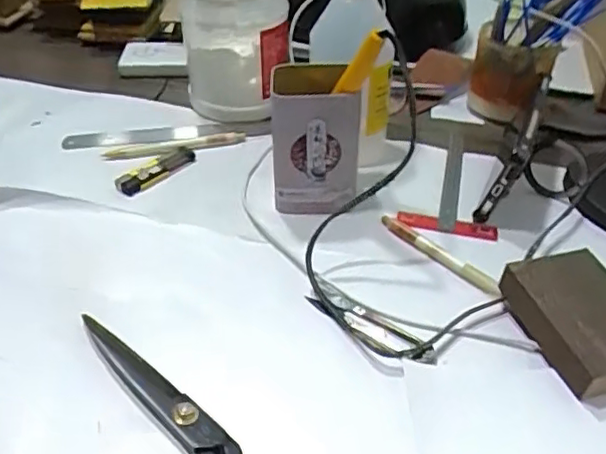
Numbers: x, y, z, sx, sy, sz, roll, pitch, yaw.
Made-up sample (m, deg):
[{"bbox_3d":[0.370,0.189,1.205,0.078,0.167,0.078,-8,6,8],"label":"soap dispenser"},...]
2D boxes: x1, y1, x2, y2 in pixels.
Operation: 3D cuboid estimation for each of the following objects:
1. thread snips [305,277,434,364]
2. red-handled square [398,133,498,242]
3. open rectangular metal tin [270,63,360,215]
[{"bbox_3d":[0.044,0.070,0.448,0.113,0.010,0.032,31,48,33],"label":"thread snips"},{"bbox_3d":[0.141,-0.042,0.600,0.084,0.016,0.165,6,39,8],"label":"red-handled square"},{"bbox_3d":[0.009,-0.080,0.551,0.073,0.115,0.074,-3,39,-3],"label":"open rectangular metal tin"}]

